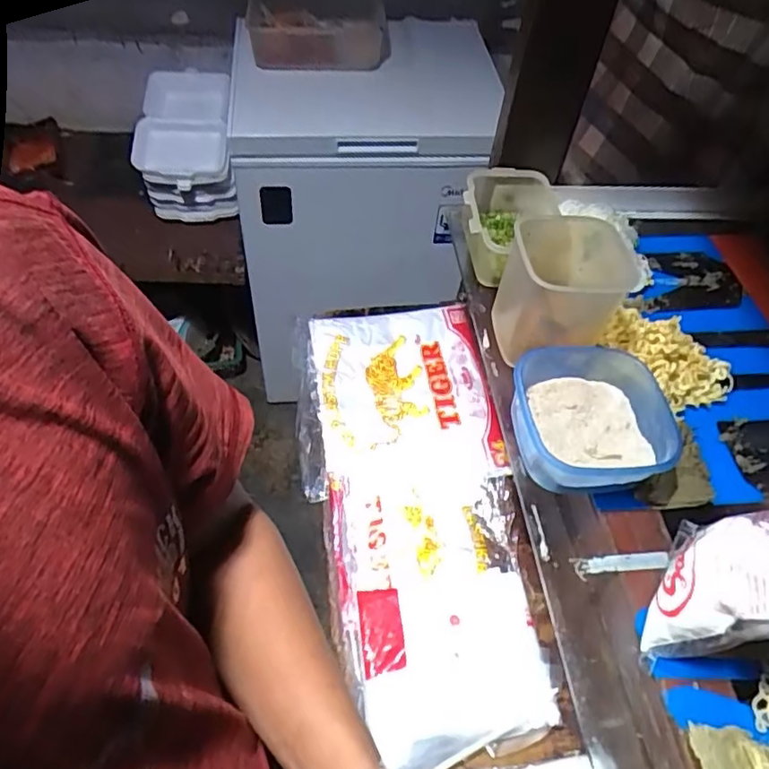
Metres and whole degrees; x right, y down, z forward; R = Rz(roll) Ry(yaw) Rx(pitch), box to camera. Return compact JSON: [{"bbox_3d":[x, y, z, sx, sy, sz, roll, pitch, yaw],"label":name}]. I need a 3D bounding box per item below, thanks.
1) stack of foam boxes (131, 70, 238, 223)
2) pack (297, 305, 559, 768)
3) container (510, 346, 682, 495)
[{"bbox_3d":[-0.428,-0.505,1.335,0.195,0.219,0.289,-5,52,-9],"label":"stack of foam boxes"},{"bbox_3d":[0.024,0.106,0.638,0.214,0.023,0.495,-2,52,-6],"label":"pack"},{"bbox_3d":[0.169,0.034,0.511,0.125,0.059,0.121,-4,52,-8],"label":"container"}]

